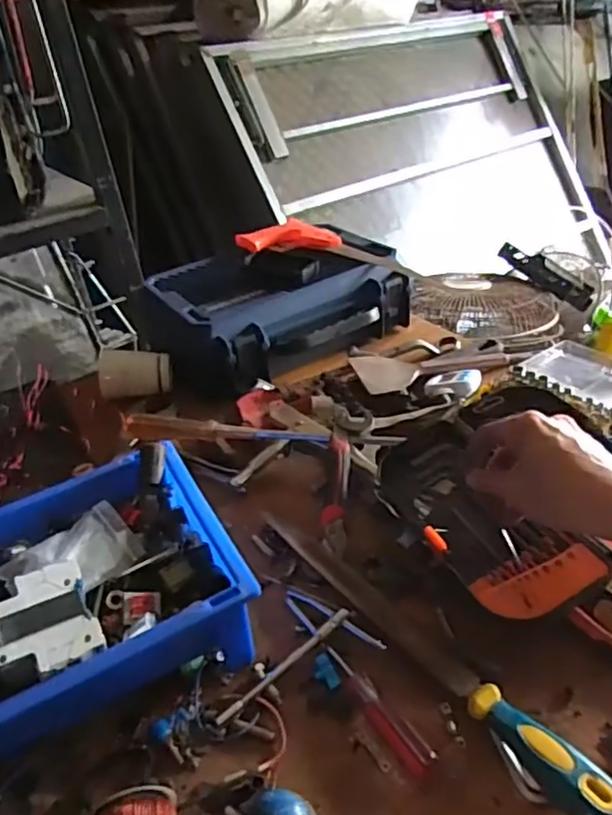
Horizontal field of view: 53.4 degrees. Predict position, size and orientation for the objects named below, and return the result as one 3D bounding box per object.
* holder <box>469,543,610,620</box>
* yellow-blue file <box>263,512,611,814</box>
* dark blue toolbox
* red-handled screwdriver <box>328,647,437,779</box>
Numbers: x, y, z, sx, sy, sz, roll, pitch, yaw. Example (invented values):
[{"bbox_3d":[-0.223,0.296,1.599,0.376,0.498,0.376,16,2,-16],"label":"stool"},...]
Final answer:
[{"bbox_3d":[0.178,0.133,0.460,0.094,0.011,0.040,-23,34,7],"label":"holder"},{"bbox_3d":[0.079,0.177,0.475,0.028,0.022,0.344,-28,39,-28],"label":"yellow-blue file"},{"bbox_3d":[-0.041,-0.151,0.869,0.327,0.113,0.251,-22,37,-22],"label":"dark blue toolbox"},{"bbox_3d":[0.048,0.218,0.442,0.020,0.016,0.109,-26,39,-27],"label":"red-handled screwdriver"}]

